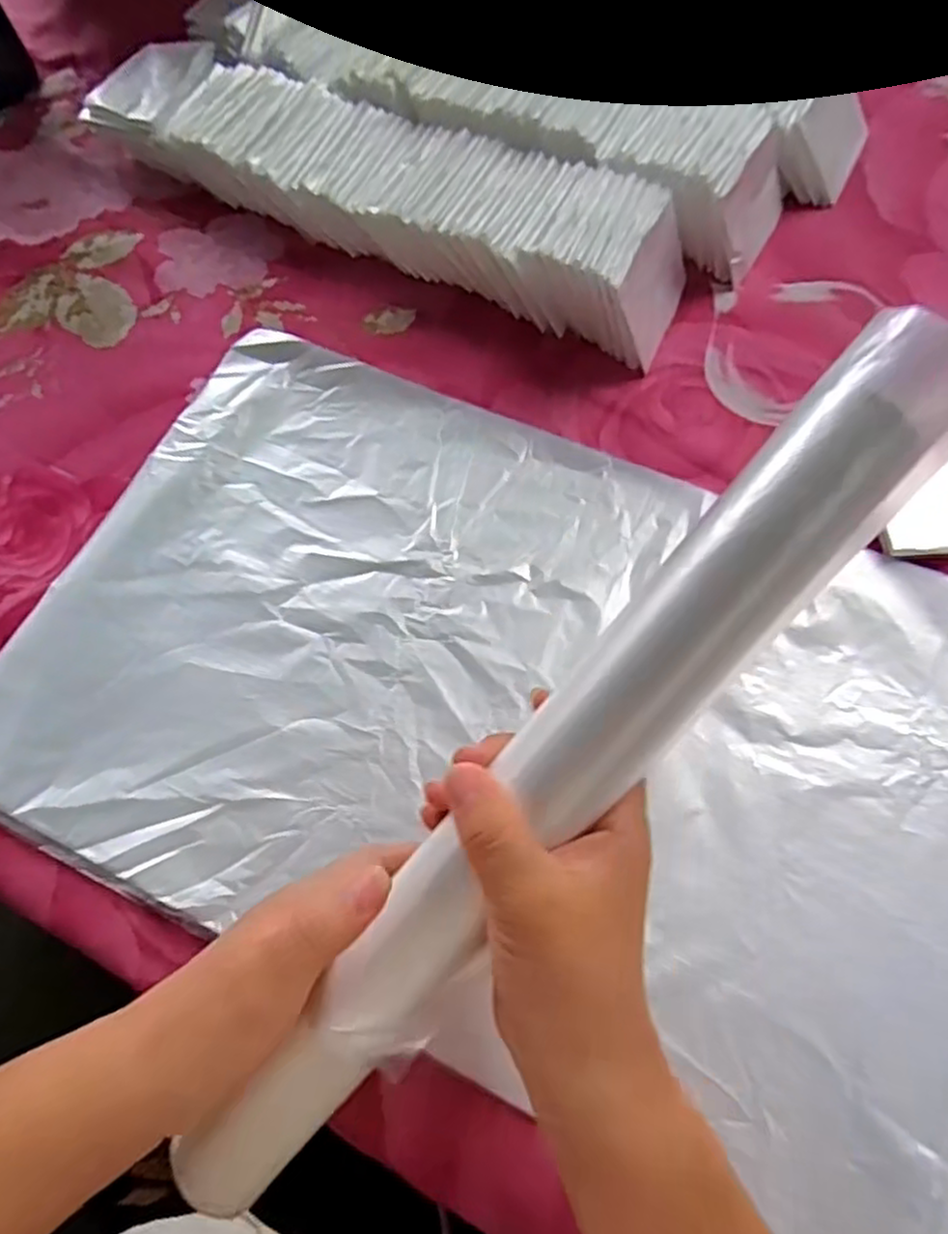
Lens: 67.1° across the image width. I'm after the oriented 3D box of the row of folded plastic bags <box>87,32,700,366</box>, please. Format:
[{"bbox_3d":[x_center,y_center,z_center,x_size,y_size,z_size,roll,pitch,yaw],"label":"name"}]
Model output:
[{"bbox_3d":[-0.060,-0.289,0.475,0.417,0.049,0.094,27,72,13],"label":"row of folded plastic bags"}]

